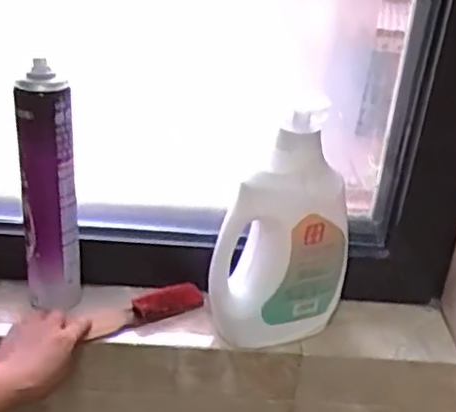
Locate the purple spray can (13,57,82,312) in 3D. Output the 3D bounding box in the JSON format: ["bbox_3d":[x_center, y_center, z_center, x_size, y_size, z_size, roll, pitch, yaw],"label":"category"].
[{"bbox_3d":[-0.215,-0.011,0.777,0.064,0.307,0.056,-4,31,-15],"label":"purple spray can"}]

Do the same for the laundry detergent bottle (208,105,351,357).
[{"bbox_3d":[0.064,0.036,0.770,0.171,0.267,0.076,1,30,-6],"label":"laundry detergent bottle"}]

